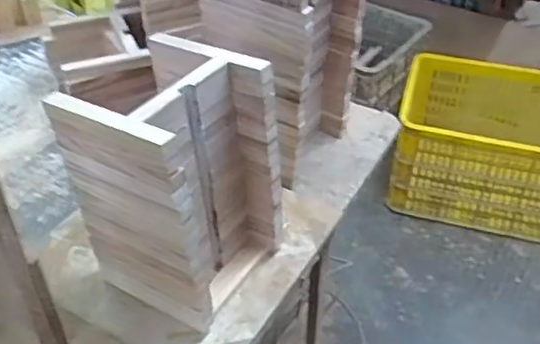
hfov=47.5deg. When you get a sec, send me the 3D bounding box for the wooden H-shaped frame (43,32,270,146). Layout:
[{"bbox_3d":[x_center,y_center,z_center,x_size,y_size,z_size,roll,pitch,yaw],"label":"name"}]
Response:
[{"bbox_3d":[-0.104,-0.087,0.581,0.141,0.018,0.157,25,44,26],"label":"wooden H-shaped frame"}]

